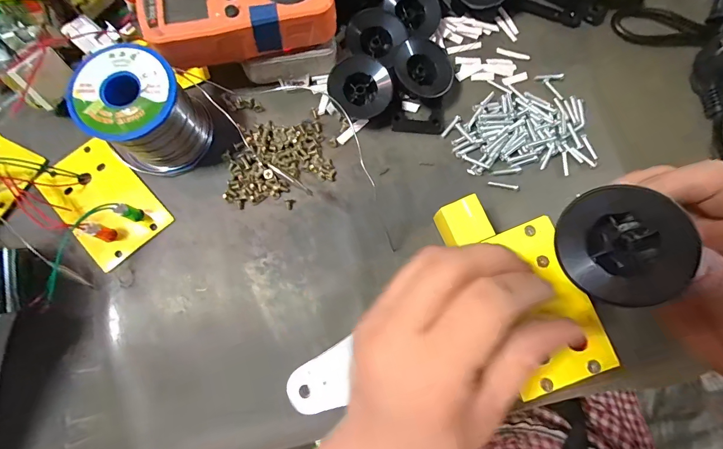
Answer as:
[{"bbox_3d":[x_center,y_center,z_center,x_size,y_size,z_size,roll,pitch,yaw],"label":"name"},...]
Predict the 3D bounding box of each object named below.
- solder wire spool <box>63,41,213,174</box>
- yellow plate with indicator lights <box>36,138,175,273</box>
[{"bbox_3d":[-0.152,-0.077,0.249,0.061,0.059,0.065,0,77,-2],"label":"solder wire spool"},{"bbox_3d":[-0.192,-0.021,0.252,0.057,0.030,0.091,-41,82,-10],"label":"yellow plate with indicator lights"}]

